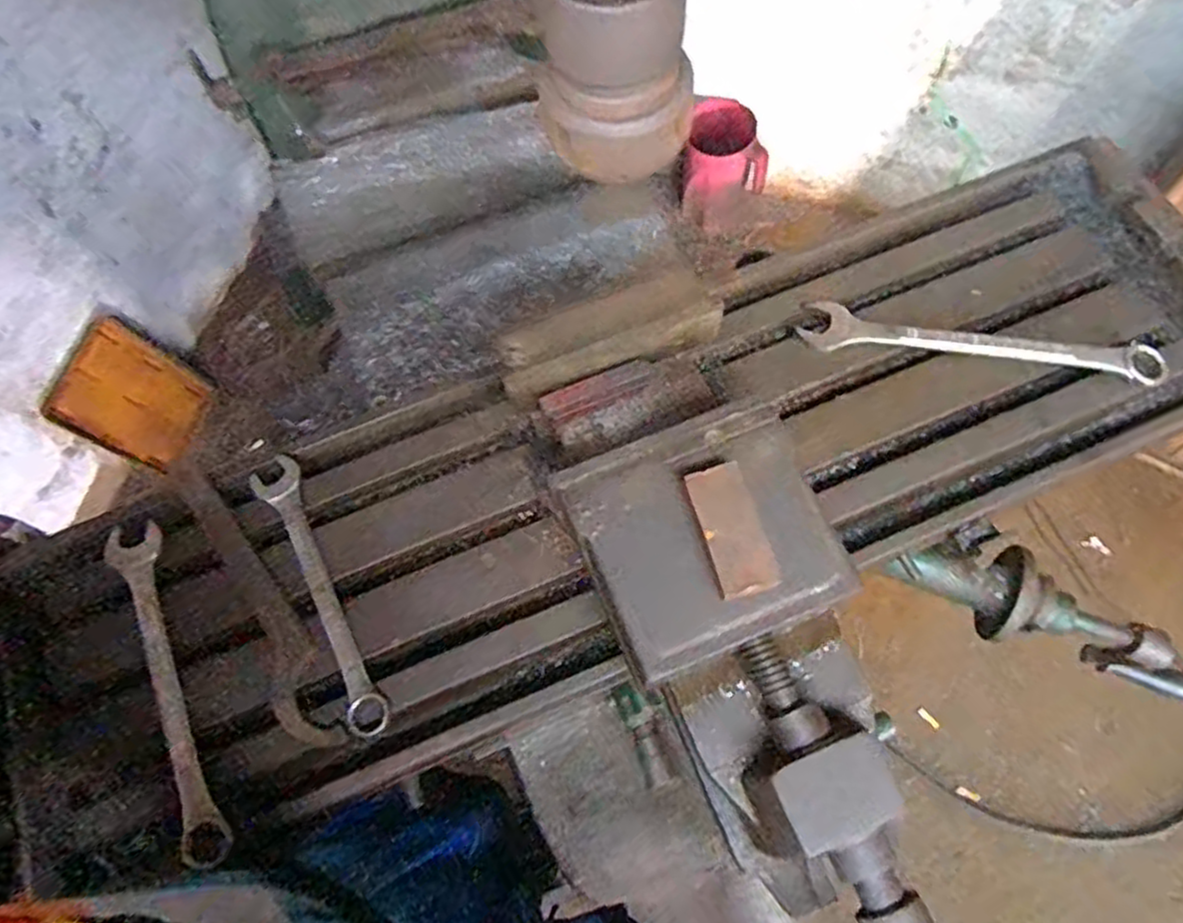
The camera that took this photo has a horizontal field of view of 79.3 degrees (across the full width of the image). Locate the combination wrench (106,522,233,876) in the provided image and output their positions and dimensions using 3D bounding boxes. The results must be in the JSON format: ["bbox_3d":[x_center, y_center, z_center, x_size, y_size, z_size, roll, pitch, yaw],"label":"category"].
[{"bbox_3d":[-0.294,0.153,0.492,0.037,0.013,0.245,-25,69,-8],"label":"combination wrench"}]

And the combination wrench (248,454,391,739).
[{"bbox_3d":[-0.196,0.093,0.522,0.036,0.007,0.220,-29,69,-10],"label":"combination wrench"}]

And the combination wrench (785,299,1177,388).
[{"bbox_3d":[0.306,-0.093,0.568,0.267,0.024,0.043,11,68,7],"label":"combination wrench"}]

